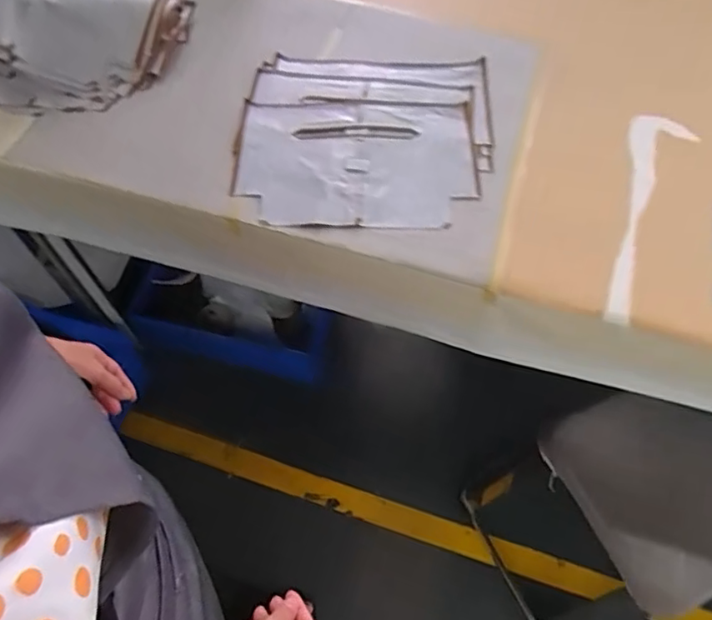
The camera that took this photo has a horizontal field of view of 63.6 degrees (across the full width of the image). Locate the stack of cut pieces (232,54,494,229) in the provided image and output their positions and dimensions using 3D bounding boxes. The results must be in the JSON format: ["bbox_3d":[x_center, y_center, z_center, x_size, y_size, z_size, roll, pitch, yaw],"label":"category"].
[{"bbox_3d":[0.017,-0.262,0.865,0.372,0.019,0.332,0,61,-1],"label":"stack of cut pieces"}]

